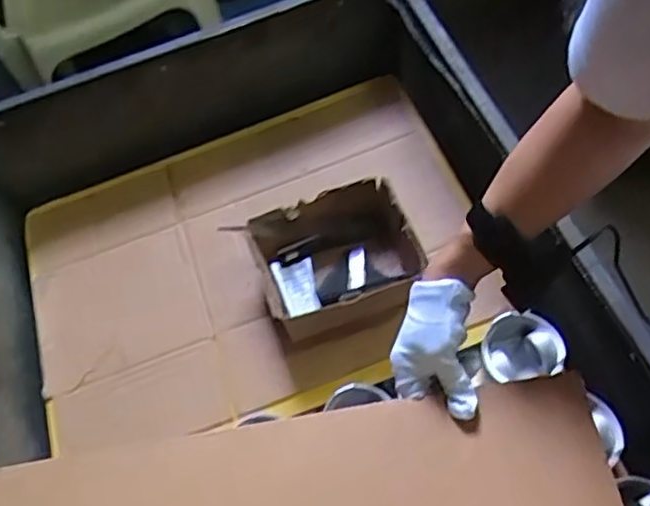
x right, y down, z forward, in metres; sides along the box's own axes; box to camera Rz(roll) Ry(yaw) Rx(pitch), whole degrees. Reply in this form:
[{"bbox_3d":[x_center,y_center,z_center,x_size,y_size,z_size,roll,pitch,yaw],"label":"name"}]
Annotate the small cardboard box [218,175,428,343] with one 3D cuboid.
[{"bbox_3d":[0.017,0.019,0.914,0.218,0.113,0.172,-21,58,-4],"label":"small cardboard box"}]

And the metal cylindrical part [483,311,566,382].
[{"bbox_3d":[0.230,0.120,0.791,0.089,0.063,0.088,-4,59,7],"label":"metal cylindrical part"}]

